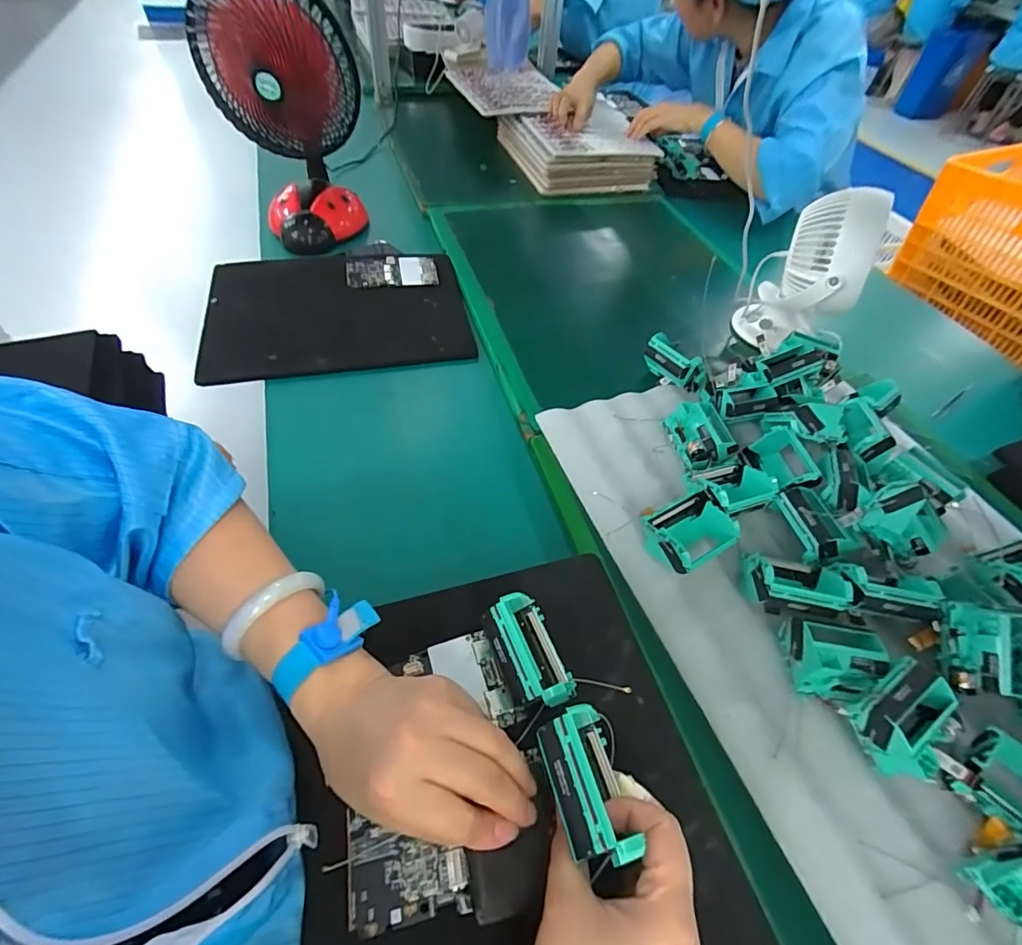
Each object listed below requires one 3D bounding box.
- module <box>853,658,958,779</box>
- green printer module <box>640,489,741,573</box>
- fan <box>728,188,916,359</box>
[{"bbox_3d":[0.290,0.181,0.352,0.066,0.048,0.057,-24,58,-22],"label":"module"},{"bbox_3d":[0.165,0.057,0.448,0.073,0.038,0.062,-22,57,-20],"label":"green printer module"},{"bbox_3d":[0.378,-0.251,0.616,0.120,0.199,0.111,25,54,14],"label":"fan"}]

